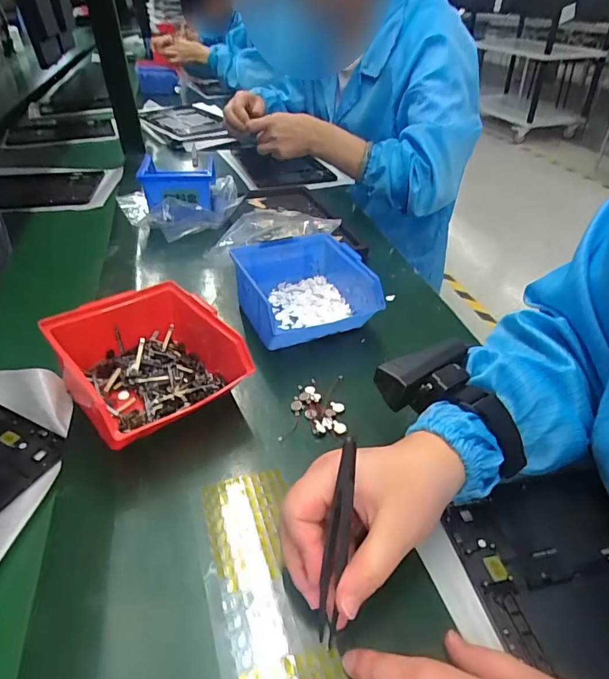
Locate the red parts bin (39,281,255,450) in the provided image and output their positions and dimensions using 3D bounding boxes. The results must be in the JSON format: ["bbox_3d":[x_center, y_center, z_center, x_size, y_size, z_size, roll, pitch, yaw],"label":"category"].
[{"bbox_3d":[-0.126,0.020,0.388,0.132,0.070,0.131,-26,46,-31],"label":"red parts bin"}]

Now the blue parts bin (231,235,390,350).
[{"bbox_3d":[-0.001,-0.051,0.489,0.120,0.064,0.128,-13,40,-18],"label":"blue parts bin"}]

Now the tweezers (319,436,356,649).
[{"bbox_3d":[0.019,0.111,0.255,0.011,0.115,0.014,8,5,8],"label":"tweezers"}]

